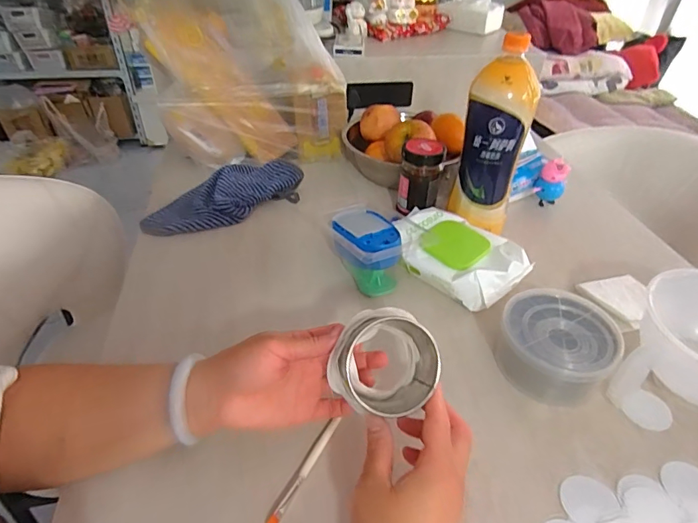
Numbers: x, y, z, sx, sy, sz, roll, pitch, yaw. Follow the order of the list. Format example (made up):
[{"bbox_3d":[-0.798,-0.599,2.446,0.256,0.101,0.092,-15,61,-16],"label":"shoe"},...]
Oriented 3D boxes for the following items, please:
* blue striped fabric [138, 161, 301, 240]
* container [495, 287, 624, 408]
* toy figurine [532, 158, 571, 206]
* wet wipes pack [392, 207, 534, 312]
[{"bbox_3d":[-0.202,-0.109,0.735,0.245,0.038,0.124,-15,42,-18],"label":"blue striped fabric"},{"bbox_3d":[0.225,0.090,0.499,0.111,0.056,0.115,0,39,0],"label":"container"},{"bbox_3d":[0.331,-0.128,0.749,0.043,0.074,0.032,23,44,25],"label":"toy figurine"},{"bbox_3d":[0.138,-0.006,0.616,0.129,0.055,0.171,-29,48,-31],"label":"wet wipes pack"}]

